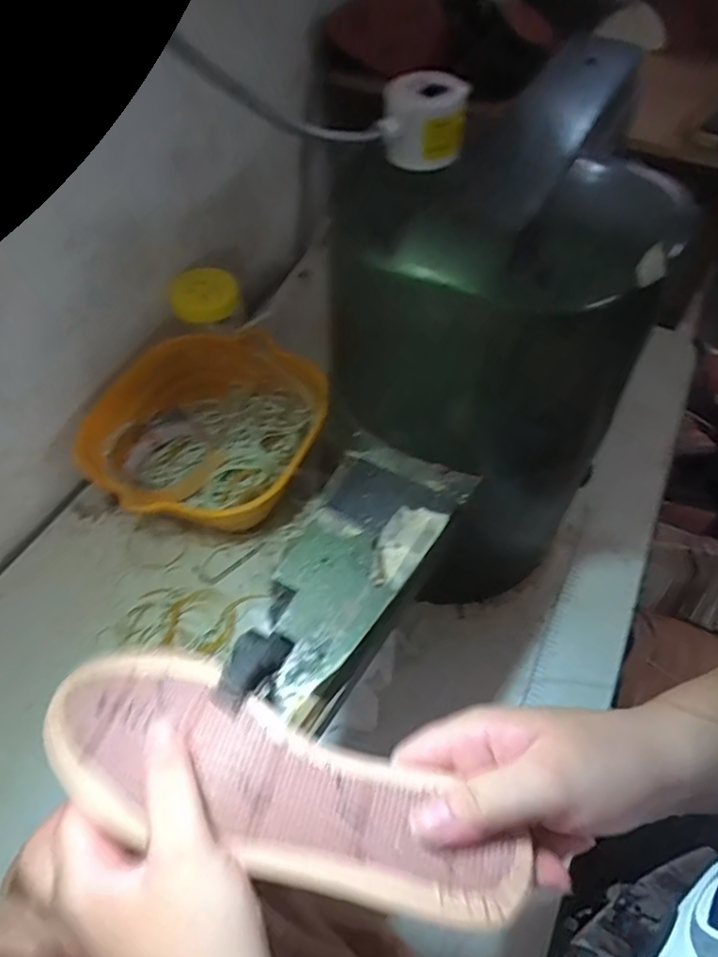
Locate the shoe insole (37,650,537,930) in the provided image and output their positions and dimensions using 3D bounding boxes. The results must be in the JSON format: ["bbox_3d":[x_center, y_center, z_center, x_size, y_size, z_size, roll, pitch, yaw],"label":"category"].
[{"bbox_3d":[-0.043,0.140,0.260,0.230,0.017,0.073,17,56,14],"label":"shoe insole"}]

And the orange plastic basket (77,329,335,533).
[{"bbox_3d":[-0.154,-0.038,0.560,0.214,0.085,0.204,0,54,0],"label":"orange plastic basket"}]

